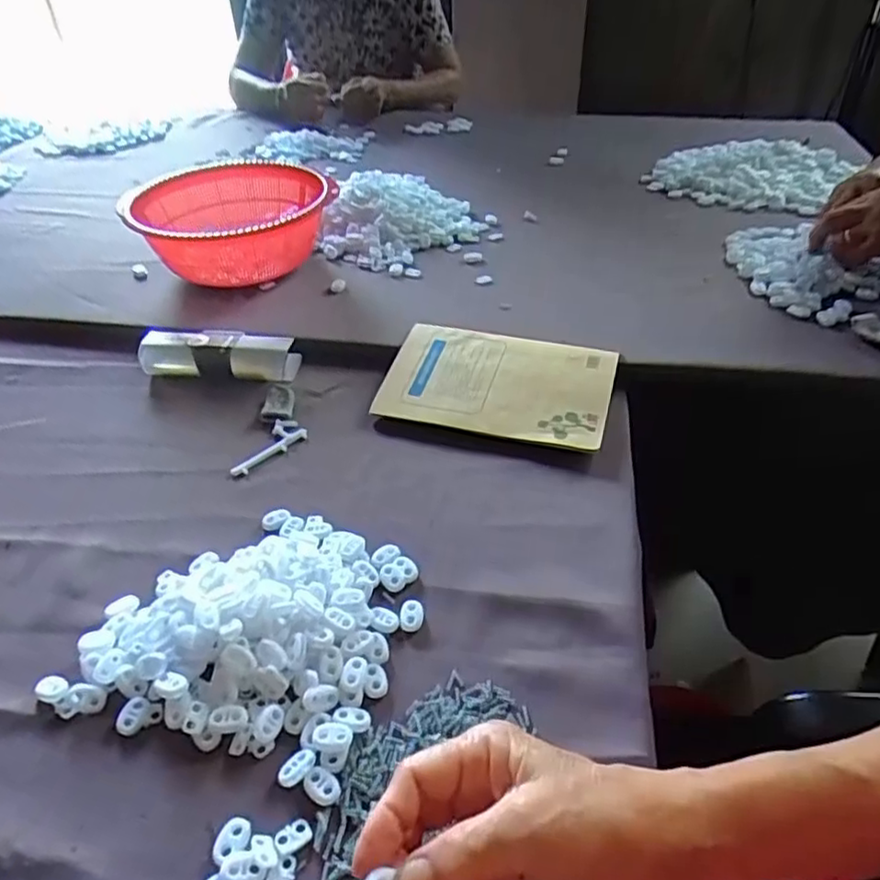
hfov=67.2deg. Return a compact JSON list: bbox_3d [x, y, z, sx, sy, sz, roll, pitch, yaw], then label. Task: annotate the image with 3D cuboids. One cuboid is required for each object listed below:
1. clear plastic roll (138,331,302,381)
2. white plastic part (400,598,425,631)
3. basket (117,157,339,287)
[{"bbox_3d":[-0.224,-0.084,0.666,0.159,0.035,0.045,3,41,6],"label":"clear plastic roll"},{"bbox_3d":[-0.019,0.117,0.442,0.015,0.005,0.021,4,41,8],"label":"white plastic part"},{"bbox_3d":[-0.242,-0.252,0.801,0.214,0.099,0.219,-2,41,1],"label":"basket"}]

